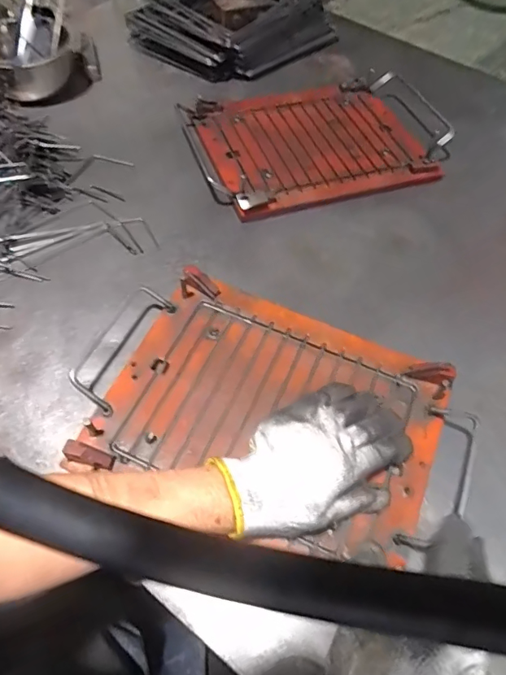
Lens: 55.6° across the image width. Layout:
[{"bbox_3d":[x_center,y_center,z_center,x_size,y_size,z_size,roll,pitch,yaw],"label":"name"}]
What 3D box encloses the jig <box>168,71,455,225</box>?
[{"bbox_3d":[0.103,-0.285,0.687,0.362,0.035,0.236,-18,62,-15],"label":"jig"}]

